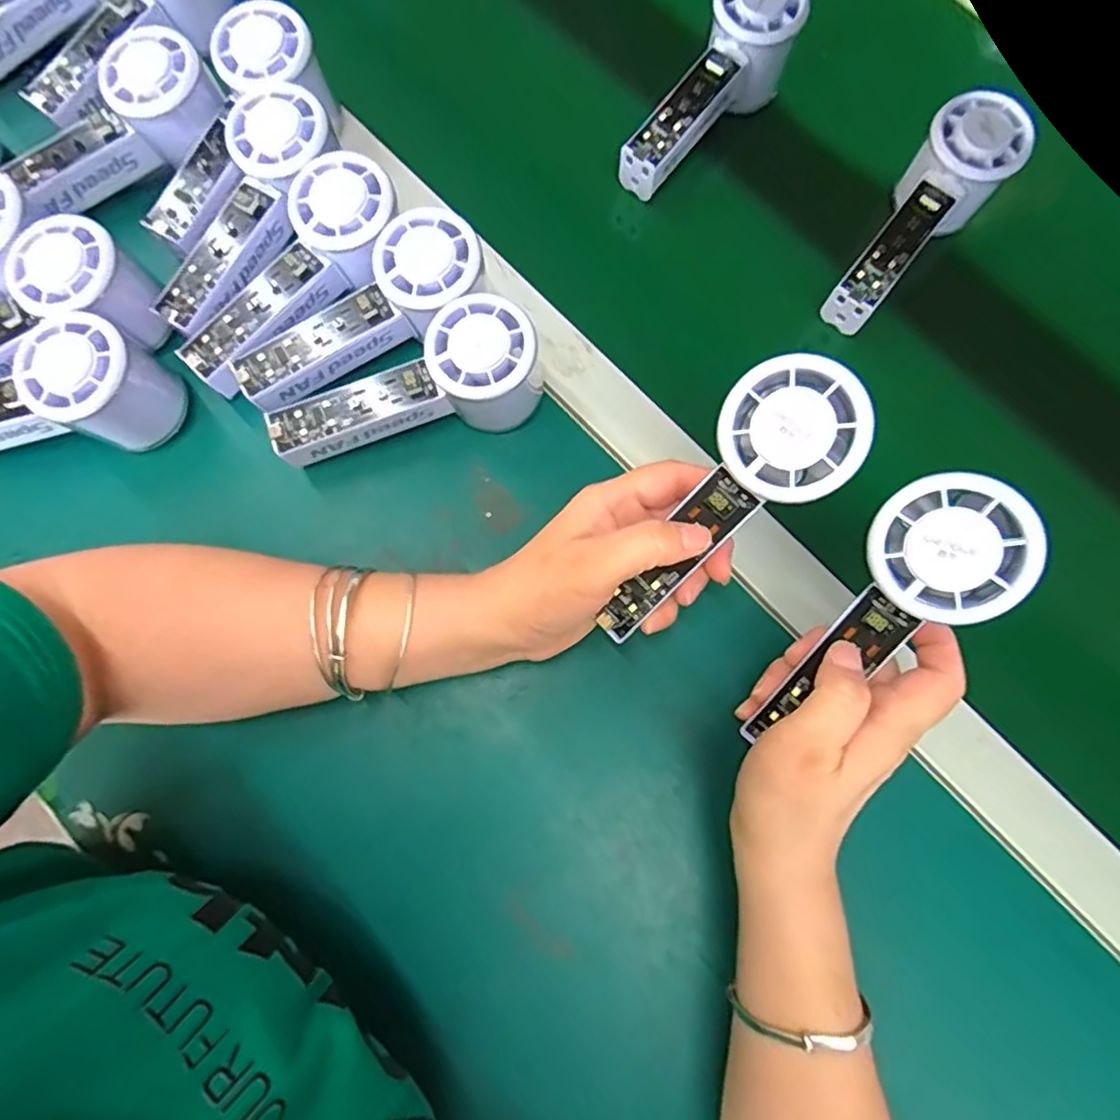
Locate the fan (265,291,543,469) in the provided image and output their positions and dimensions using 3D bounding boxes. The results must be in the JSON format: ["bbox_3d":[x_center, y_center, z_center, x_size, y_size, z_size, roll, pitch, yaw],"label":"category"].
[{"bbox_3d":[-0.083,-0.088,0.353,0.147,0.062,0.052,-23,80,-6],"label":"fan"}]

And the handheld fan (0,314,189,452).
[{"bbox_3d":[-0.289,-0.087,0.343,0.147,0.059,0.057,-5,78,-3],"label":"handheld fan"}]

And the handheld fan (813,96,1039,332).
[{"bbox_3d":[0.221,-0.211,0.392,0.053,0.052,0.147,39,80,6],"label":"handheld fan"}]

